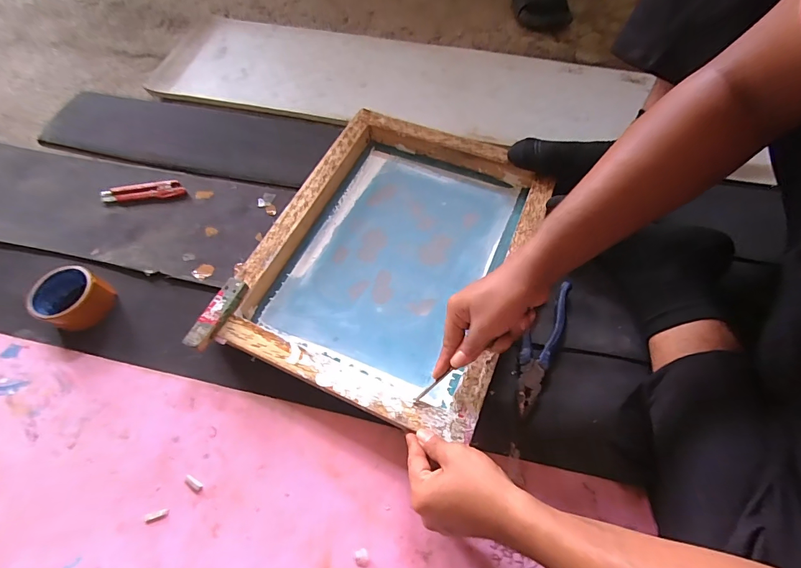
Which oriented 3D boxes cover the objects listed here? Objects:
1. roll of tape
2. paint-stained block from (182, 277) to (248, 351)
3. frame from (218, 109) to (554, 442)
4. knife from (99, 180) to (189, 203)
[{"bbox_3d":[-0.483,0.021,0.555,0.079,0.047,0.083,-1,61,2],"label":"roll of tape"},{"bbox_3d":[-0.244,0.038,0.504,0.028,0.014,0.104,18,64,12],"label":"paint-stained block"},{"bbox_3d":[-0.007,-0.056,0.571,0.360,0.047,0.461,19,64,13],"label":"frame"},{"bbox_3d":[-0.455,-0.163,0.668,0.146,0.014,0.030,-6,61,0],"label":"knife"}]

